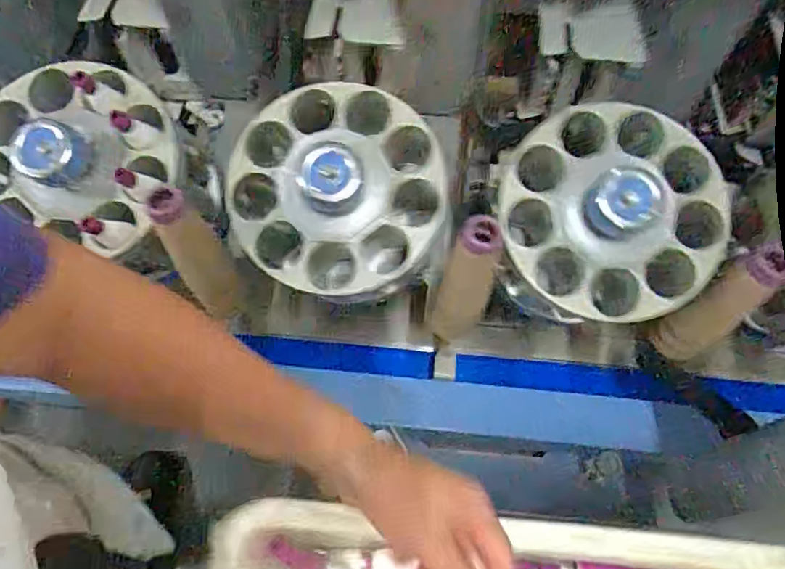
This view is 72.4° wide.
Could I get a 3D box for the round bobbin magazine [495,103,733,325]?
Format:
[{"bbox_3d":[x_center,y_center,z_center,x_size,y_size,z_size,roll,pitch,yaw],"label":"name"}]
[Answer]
[{"bbox_3d":[0.240,-0.076,0.571,0.237,0.071,0.227,0,92,6],"label":"round bobbin magazine"}]

